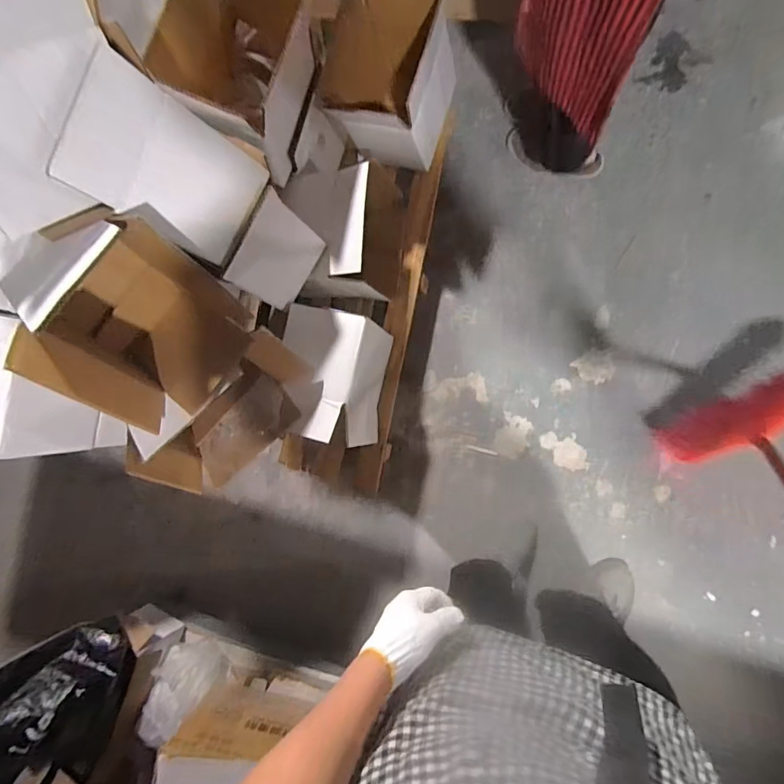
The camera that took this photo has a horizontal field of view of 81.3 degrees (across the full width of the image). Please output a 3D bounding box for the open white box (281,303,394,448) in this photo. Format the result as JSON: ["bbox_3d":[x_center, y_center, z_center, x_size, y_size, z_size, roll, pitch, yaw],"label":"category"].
[{"bbox_3d":[-0.118,-0.026,0.953,0.160,0.221,0.258,8,90,14],"label":"open white box"}]

